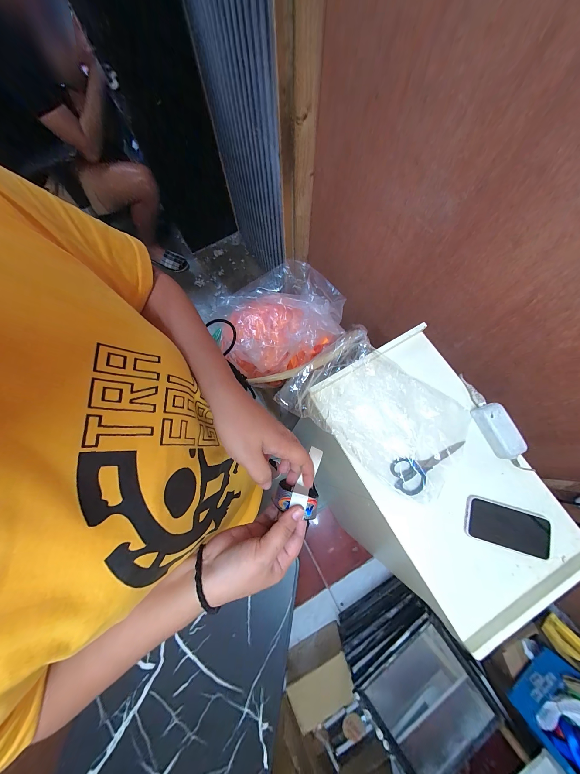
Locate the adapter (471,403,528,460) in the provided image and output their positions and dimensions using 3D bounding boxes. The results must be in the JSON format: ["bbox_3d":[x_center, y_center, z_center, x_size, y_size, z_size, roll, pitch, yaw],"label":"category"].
[{"bbox_3d":[0.409,0.085,0.484,0.047,0.037,0.108,-20,75,-4],"label":"adapter"}]

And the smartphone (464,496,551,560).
[{"bbox_3d":[0.398,0.257,0.459,0.145,0.006,0.073,15,75,5],"label":"smartphone"}]

